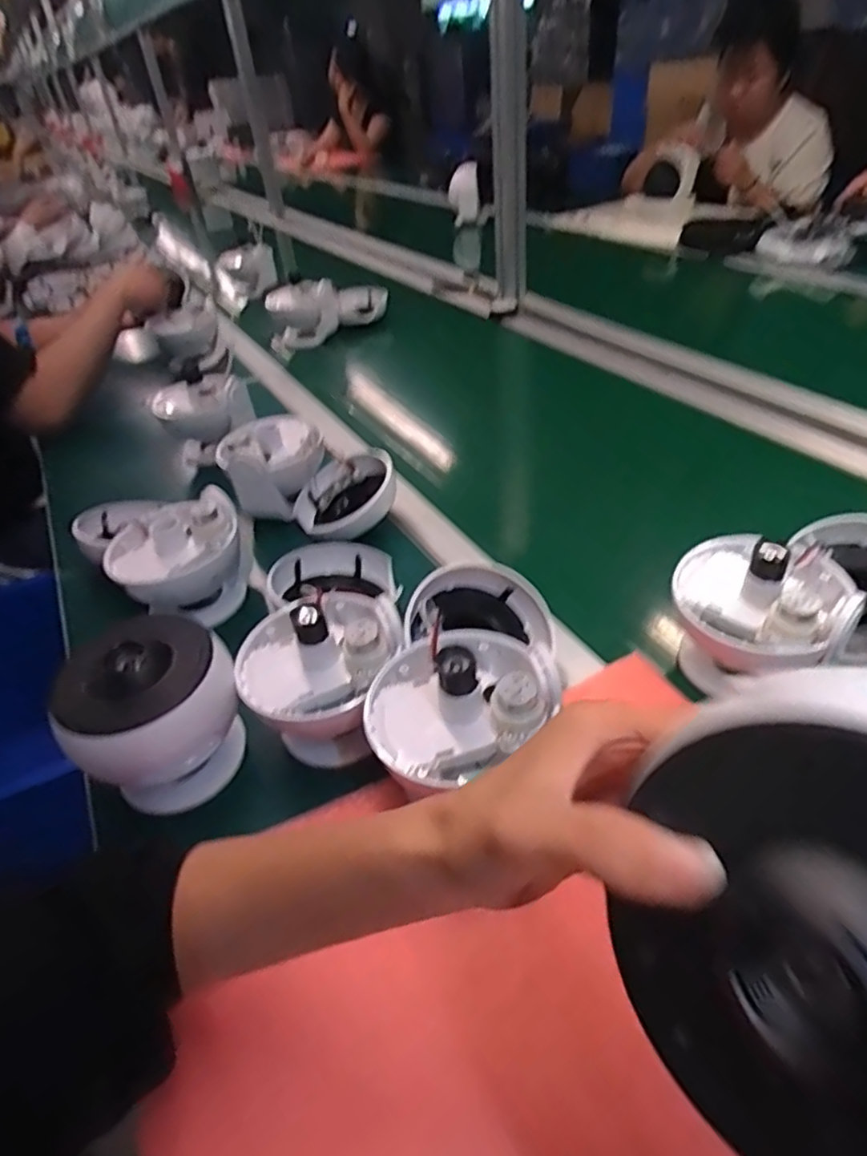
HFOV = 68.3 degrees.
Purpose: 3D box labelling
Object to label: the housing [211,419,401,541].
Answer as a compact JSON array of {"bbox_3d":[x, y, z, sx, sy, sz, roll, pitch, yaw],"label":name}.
[{"bbox_3d":[-0.133,-0.111,0.705,0.188,0.087,0.123,22,47,32],"label":"housing"}]

